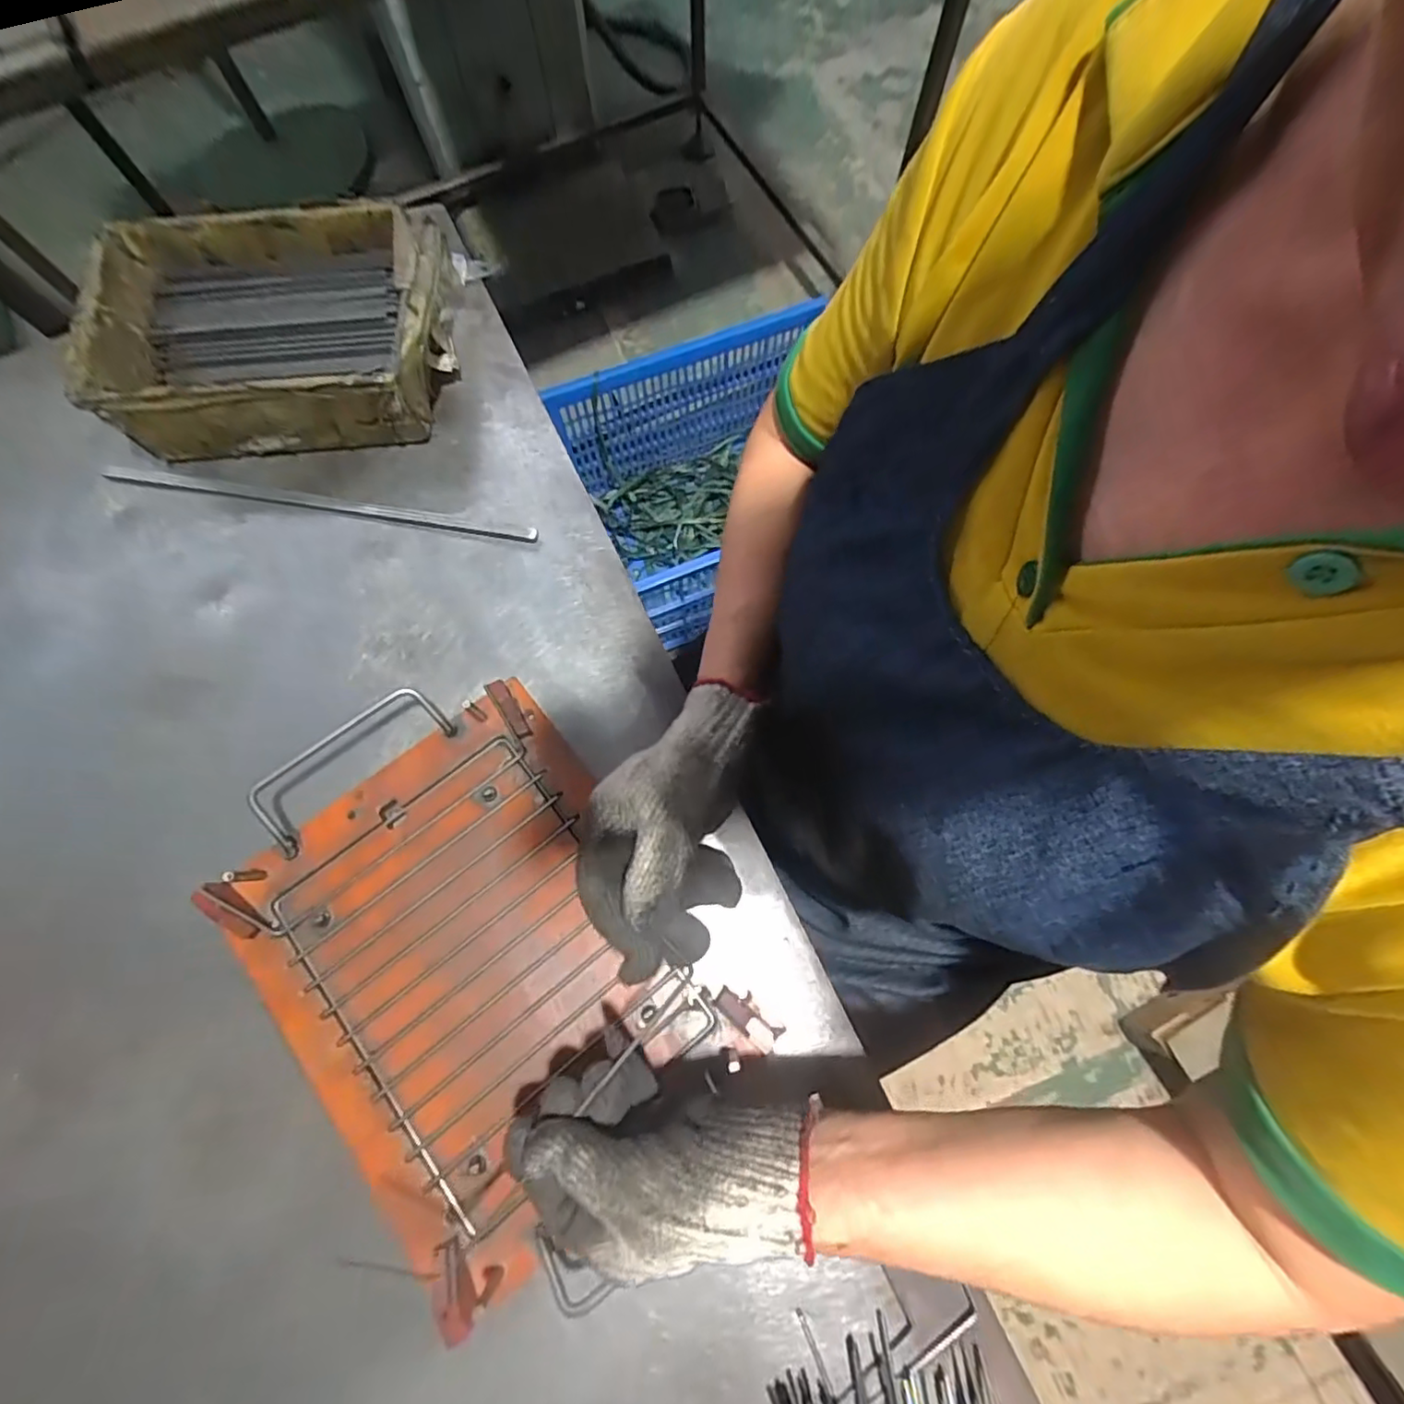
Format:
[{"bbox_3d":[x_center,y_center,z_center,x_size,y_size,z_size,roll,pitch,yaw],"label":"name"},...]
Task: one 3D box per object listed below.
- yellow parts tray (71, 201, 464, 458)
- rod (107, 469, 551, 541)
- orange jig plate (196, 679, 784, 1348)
[{"bbox_3d":[-0.335,-0.302,0.491,0.242,0.076,0.179,-8,75,-2],"label":"yellow parts tray"},{"bbox_3d":[-0.309,-0.160,0.496,0.356,0.006,0.009,8,75,2],"label":"rod"},{"bbox_3d":[-0.150,0.154,0.403,0.234,0.032,0.333,-36,77,-9],"label":"orange jig plate"}]

